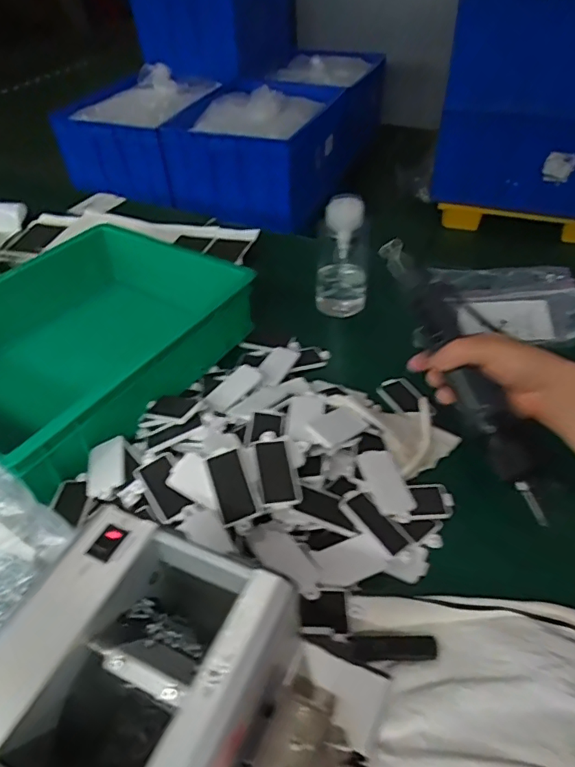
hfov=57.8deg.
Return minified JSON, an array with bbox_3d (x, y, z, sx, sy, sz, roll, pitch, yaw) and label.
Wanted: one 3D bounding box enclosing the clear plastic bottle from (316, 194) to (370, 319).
[{"bbox_3d":[0.072,-0.164,0.658,0.064,0.156,0.057,4,43,8],"label":"clear plastic bottle"}]

